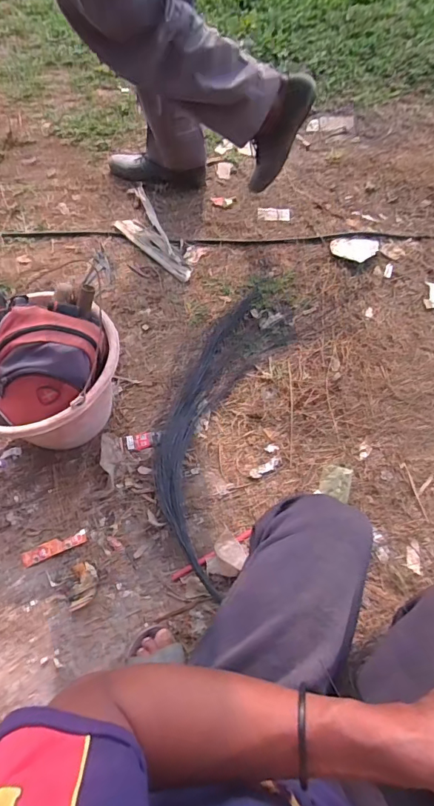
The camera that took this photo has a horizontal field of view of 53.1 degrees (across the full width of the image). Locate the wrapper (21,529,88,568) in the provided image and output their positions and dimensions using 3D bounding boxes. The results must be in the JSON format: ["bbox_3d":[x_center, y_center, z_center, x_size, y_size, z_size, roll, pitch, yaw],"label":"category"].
[{"bbox_3d":[-0.290,0.258,0.777,0.115,0.011,0.027,-21,67,-10],"label":"wrapper"}]

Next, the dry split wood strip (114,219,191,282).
[{"bbox_3d":[-0.159,-0.398,1.105,0.254,0.011,0.056,42,72,17],"label":"dry split wood strip"}]

